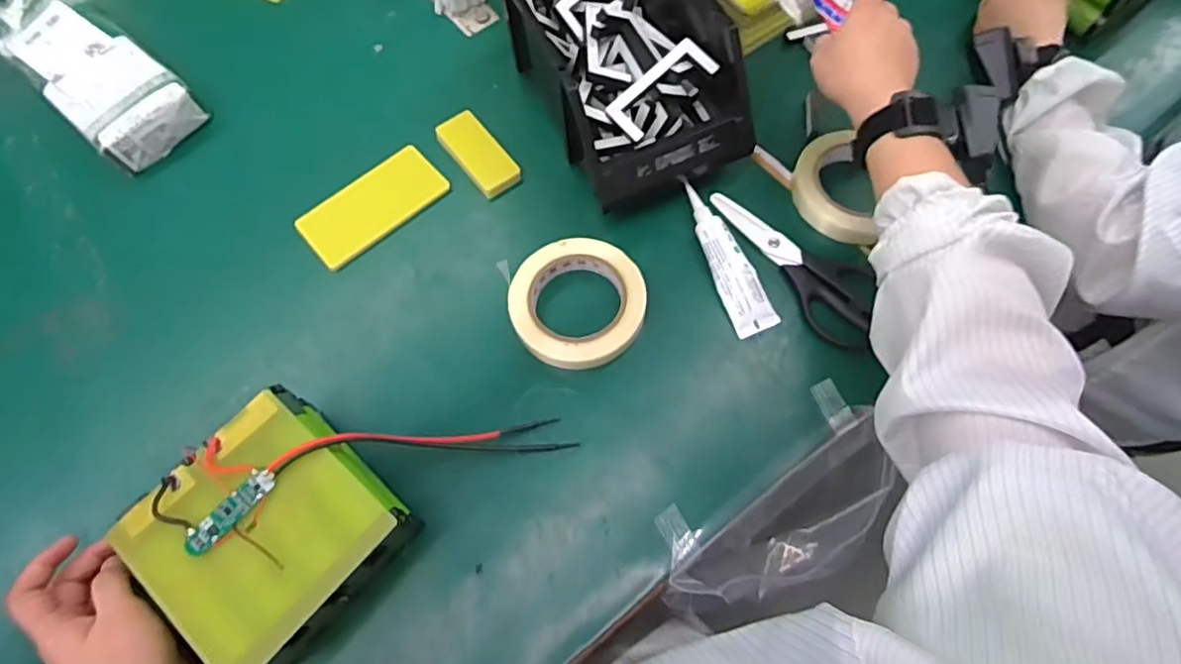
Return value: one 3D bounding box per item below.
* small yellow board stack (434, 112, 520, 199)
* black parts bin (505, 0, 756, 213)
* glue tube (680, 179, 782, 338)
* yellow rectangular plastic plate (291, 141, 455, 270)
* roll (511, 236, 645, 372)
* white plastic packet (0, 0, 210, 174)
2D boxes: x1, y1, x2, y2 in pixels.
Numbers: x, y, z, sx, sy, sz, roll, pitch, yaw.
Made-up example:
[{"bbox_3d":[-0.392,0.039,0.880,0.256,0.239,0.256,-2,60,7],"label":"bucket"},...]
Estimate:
[{"bbox_3d":[-0.112,-0.179,0.605,0.043,0.017,0.098,-36,70,-13],"label":"small yellow board stack"},{"bbox_3d":[0.026,-0.273,0.579,0.169,0.103,0.295,-23,68,-8],"label":"black parts bin"},{"bbox_3d":[0.116,-0.068,0.541,0.035,0.021,0.153,-22,68,-8],"label":"glue tube"},{"bbox_3d":[-0.210,-0.123,0.590,0.139,0.010,0.070,-38,71,-14],"label":"yellow rectangular plastic plate"},{"bbox_3d":[-0.013,-0.027,0.527,0.112,0.027,0.119,-1,66,2],"label":"roll"},{"bbox_3d":[-0.533,-0.277,0.644,0.264,0.053,0.107,39,73,17],"label":"white plastic packet"}]

